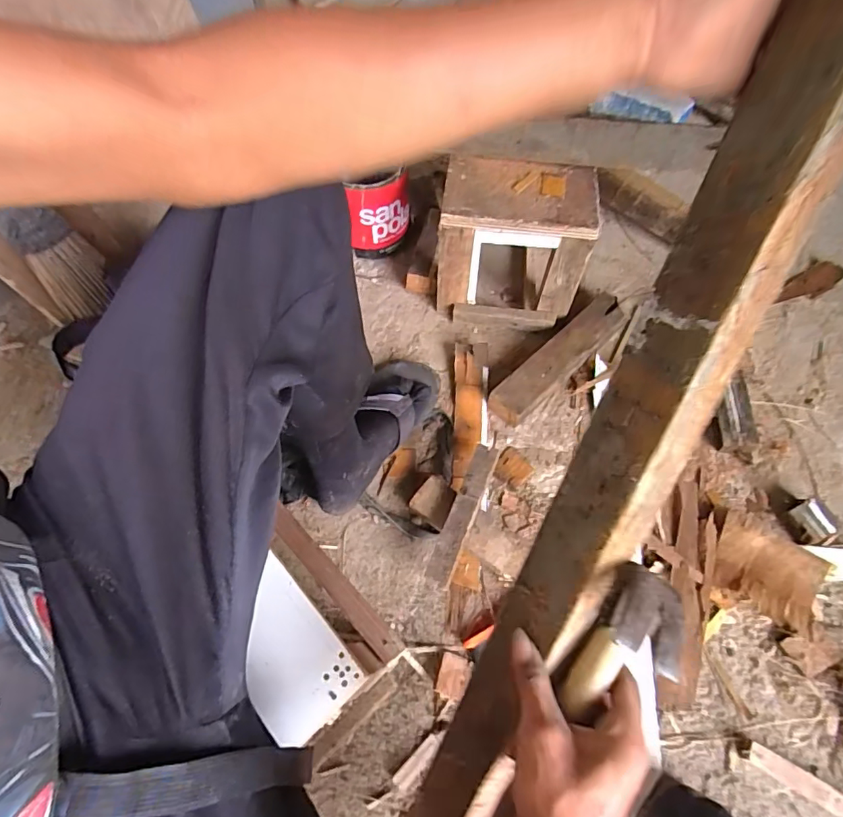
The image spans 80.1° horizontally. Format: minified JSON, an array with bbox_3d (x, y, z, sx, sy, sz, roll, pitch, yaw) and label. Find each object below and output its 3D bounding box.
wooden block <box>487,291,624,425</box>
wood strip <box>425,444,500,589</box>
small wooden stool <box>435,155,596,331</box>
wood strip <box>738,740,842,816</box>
[{"bbox_3d":[0.230,-0.087,0.820,0.303,0.042,0.067,-39,68,-21],"label":"wooden block"},{"bbox_3d":[0.059,0.145,0.698,0.036,0.025,0.204,17,65,21],"label":"wood strip"},{"bbox_3d":[0.144,-0.255,0.815,0.220,0.217,0.151,7,62,4],"label":"small wooden stool"},{"bbox_3d":[0.466,0.450,0.589,0.175,0.015,0.023,27,65,14],"label":"wood strip"}]

